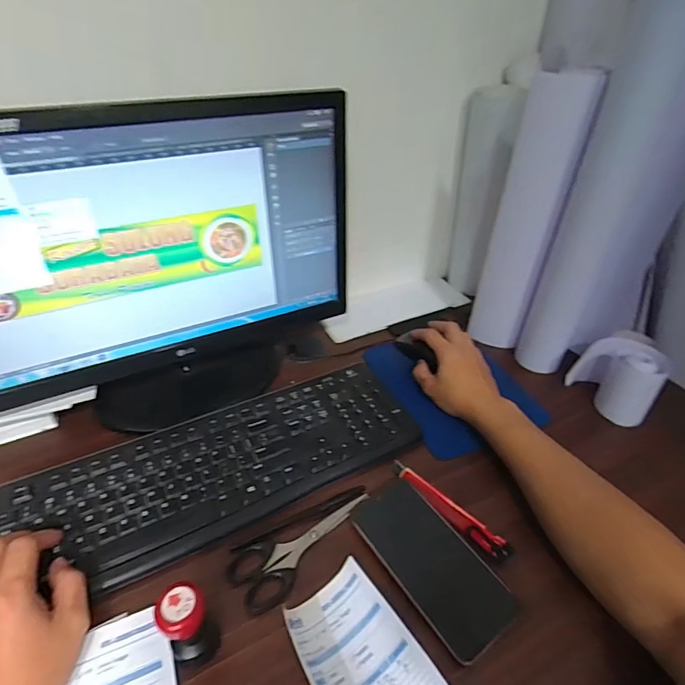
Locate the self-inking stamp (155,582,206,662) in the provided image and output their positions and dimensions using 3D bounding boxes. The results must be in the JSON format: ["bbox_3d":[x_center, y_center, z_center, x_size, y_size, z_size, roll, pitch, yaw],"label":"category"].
[{"bbox_3d":[-0.121,0.216,0.340,0.032,0.074,0.032,2,38,-1],"label":"self-inking stamp"}]

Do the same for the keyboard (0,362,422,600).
[{"bbox_3d":[-0.123,0.132,0.488,0.421,0.017,0.154,-16,46,-22],"label":"keyboard"}]

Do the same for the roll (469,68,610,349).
[{"bbox_3d":[0.234,-0.148,0.573,0.058,0.339,0.074,-3,42,-7],"label":"roll"}]

